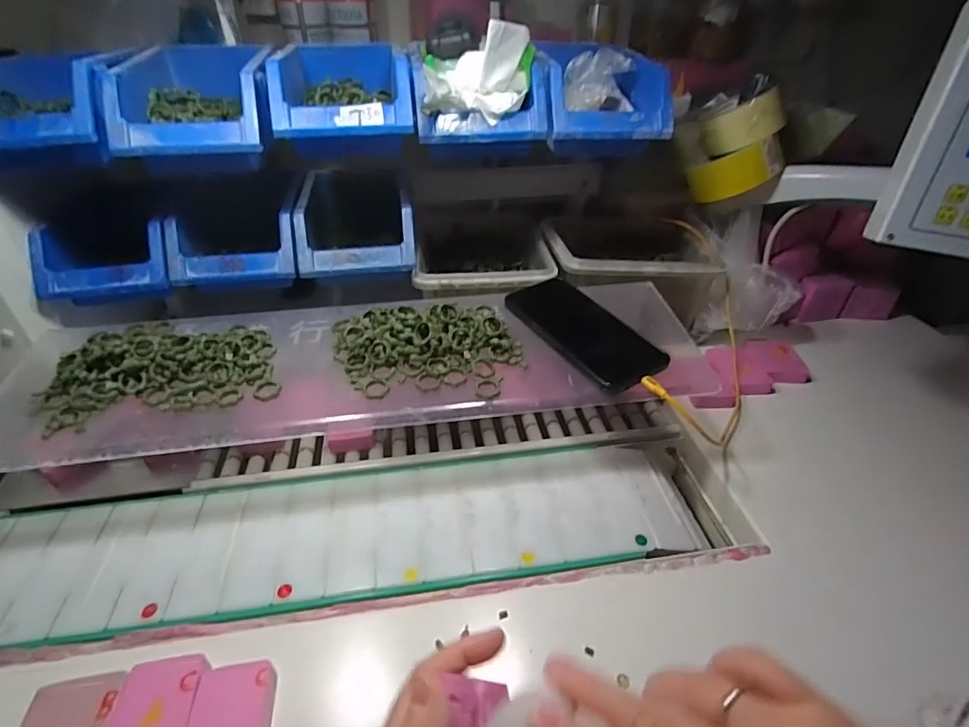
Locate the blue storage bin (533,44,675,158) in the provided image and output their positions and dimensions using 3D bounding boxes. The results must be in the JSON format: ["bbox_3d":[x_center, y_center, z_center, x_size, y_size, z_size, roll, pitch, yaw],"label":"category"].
[{"bbox_3d":[0.119,-0.276,0.515,0.125,0.077,0.146,-2,37,-5],"label":"blue storage bin"}]

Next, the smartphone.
[{"bbox_3d":[0.095,-0.034,0.488,0.079,0.016,0.163,-22,43,-28],"label":"smartphone"}]

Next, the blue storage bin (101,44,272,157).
[{"bbox_3d":[-0.278,-0.260,0.491,0.129,0.065,0.191,-8,38,-12],"label":"blue storage bin"}]

